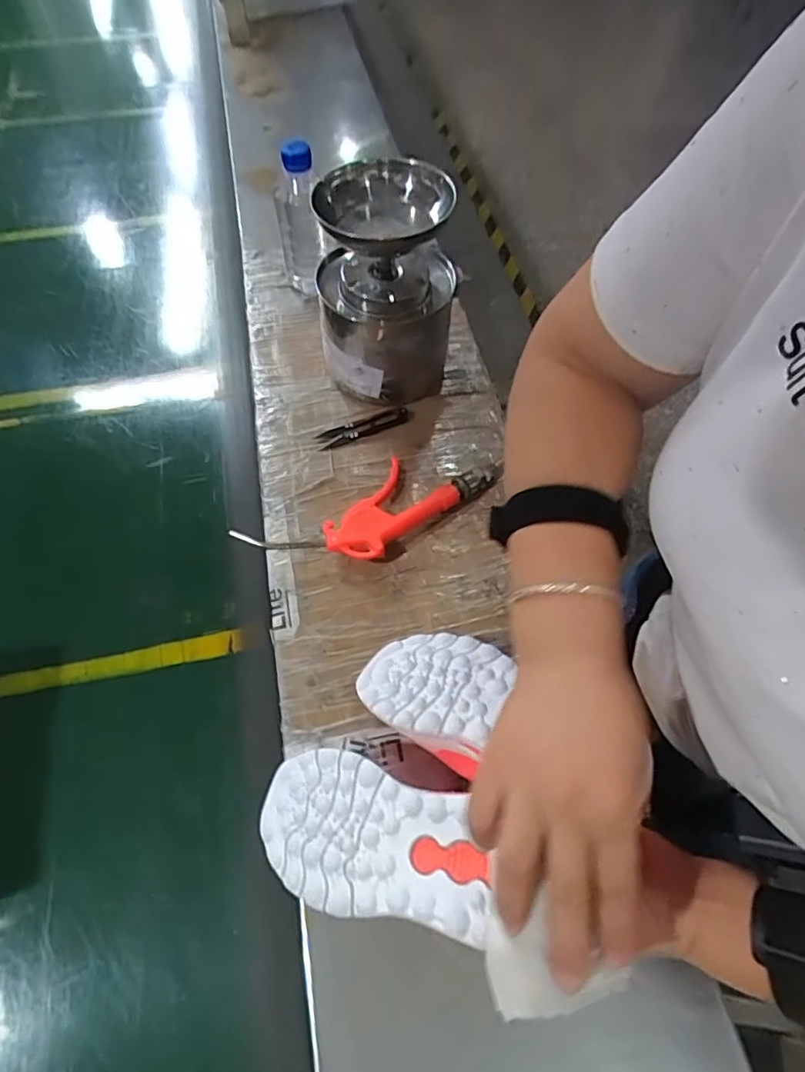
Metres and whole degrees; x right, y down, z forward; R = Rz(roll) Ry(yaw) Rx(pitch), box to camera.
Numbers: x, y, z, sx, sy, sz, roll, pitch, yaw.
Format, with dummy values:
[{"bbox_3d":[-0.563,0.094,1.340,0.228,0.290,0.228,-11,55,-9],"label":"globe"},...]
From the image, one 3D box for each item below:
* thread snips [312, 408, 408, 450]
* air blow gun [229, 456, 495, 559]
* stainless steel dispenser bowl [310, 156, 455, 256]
[{"bbox_3d":[-0.043,-0.119,0.623,0.101,0.005,0.027,-24,60,-12],"label":"thread snips"},{"bbox_3d":[-0.027,-0.028,0.556,0.231,0.027,0.093,-35,63,-18],"label":"air blow gun"},{"bbox_3d":[-0.017,-0.291,0.525,0.112,0.051,0.120,-1,60,2],"label":"stainless steel dispenser bowl"}]

